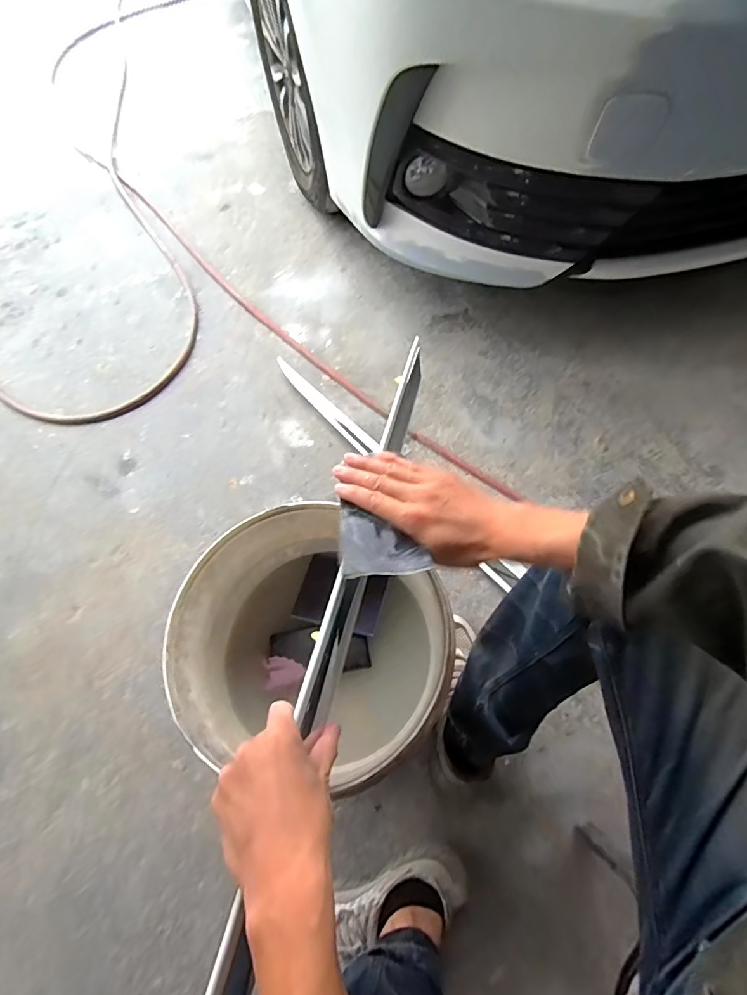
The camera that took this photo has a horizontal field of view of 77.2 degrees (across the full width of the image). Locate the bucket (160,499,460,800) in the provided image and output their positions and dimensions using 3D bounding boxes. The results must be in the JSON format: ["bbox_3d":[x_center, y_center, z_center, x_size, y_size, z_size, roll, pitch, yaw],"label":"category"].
[{"bbox_3d":[-0.062,0.199,0.662,0.308,0.348,0.269,1,65,5],"label":"bucket"}]

